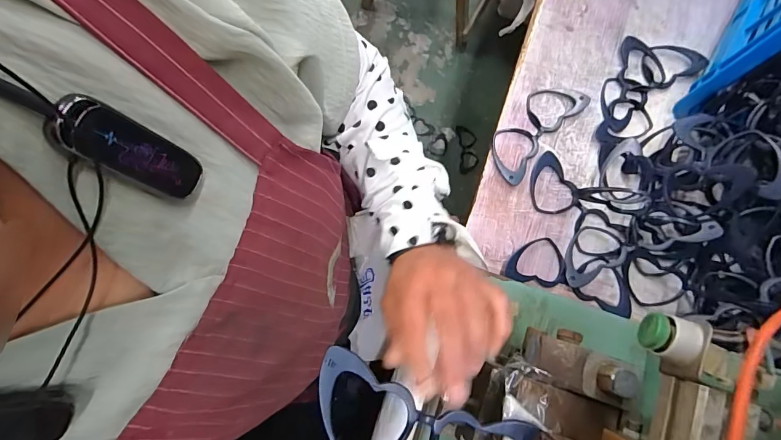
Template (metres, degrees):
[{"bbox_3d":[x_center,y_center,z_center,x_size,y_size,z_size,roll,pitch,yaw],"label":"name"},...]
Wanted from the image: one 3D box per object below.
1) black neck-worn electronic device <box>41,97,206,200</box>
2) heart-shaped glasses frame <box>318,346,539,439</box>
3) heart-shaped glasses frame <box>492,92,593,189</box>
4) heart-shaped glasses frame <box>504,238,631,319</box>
[{"bbox_3d":[-0.117,-0.031,0.181,0.011,0.063,0.025,14,77,33],"label":"black neck-worn electronic device"},{"bbox_3d":[0.016,0.135,0.248,0.141,0.014,0.061,22,79,4],"label":"heart-shaped glasses frame"},{"bbox_3d":[0.178,-0.114,0.489,0.061,0.015,0.151,42,81,7],"label":"heart-shaped glasses frame"},{"bbox_3d":[0.210,0.062,0.455,0.151,0.017,0.059,17,79,3],"label":"heart-shaped glasses frame"}]

